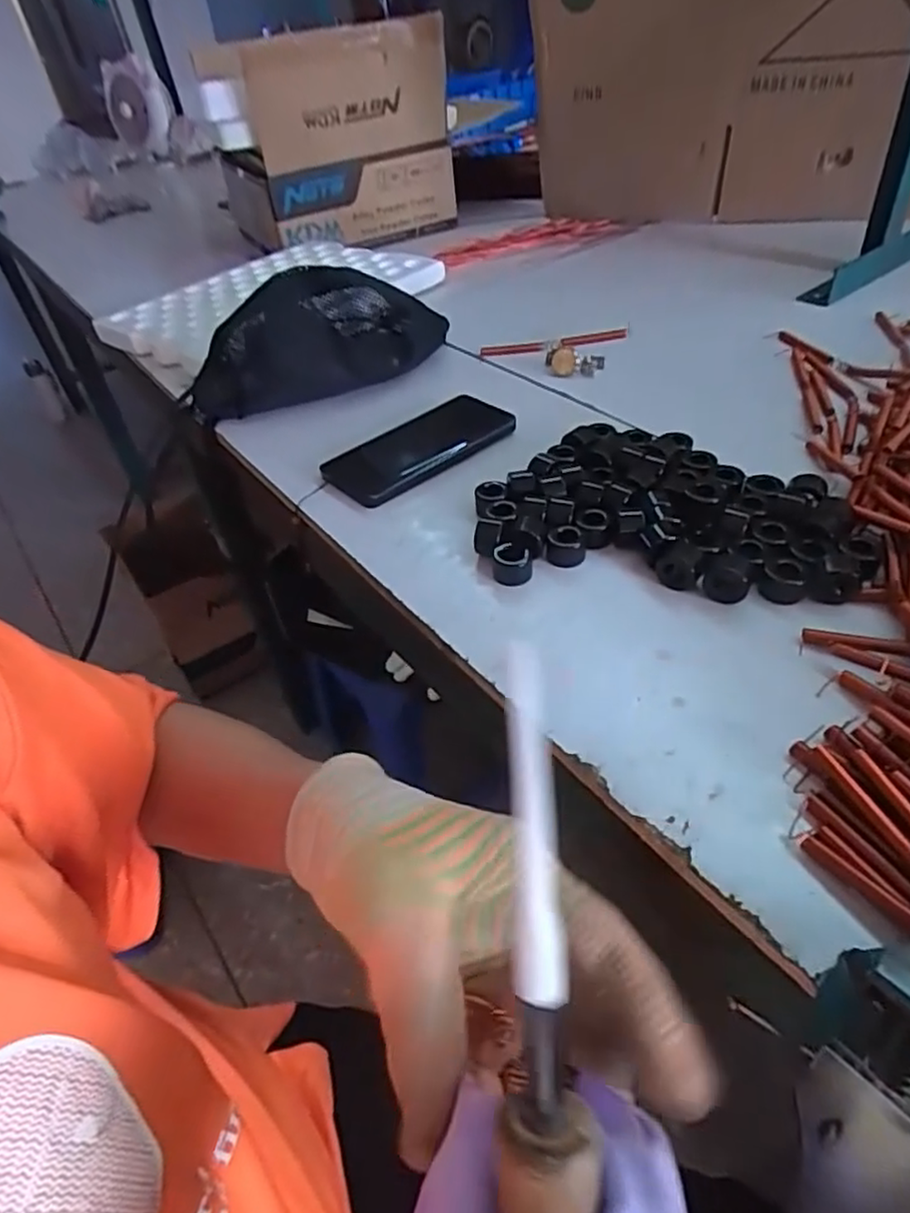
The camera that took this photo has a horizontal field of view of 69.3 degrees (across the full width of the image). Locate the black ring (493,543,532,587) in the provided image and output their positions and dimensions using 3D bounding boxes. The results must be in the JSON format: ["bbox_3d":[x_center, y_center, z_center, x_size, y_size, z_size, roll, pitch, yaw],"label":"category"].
[{"bbox_3d":[0.038,-0.027,0.438,0.025,0.016,0.023,-5,43,4],"label":"black ring"}]

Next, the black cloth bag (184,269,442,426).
[{"bbox_3d":[-0.142,-0.278,0.674,0.263,0.081,0.150,-8,43,1],"label":"black cloth bag"}]

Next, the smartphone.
[{"bbox_3d":[-0.031,-0.141,0.570,0.164,0.007,0.082,-34,49,-25],"label":"smartphone"}]

